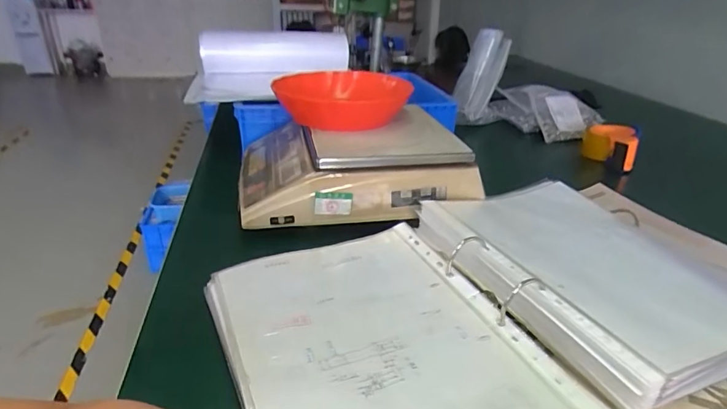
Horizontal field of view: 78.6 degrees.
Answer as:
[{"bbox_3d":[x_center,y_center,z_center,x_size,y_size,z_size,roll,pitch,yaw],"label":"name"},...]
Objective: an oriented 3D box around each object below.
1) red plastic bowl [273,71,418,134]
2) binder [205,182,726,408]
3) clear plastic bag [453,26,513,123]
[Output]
[{"bbox_3d":[-0.032,-0.155,0.658,0.181,0.053,0.200,-1,28,-6],"label":"red plastic bowl"},{"bbox_3d":[0.175,0.084,0.455,0.610,0.056,0.322,-12,31,-19],"label":"binder"},{"bbox_3d":[0.271,-0.301,1.035,0.087,0.199,0.083,4,21,-39],"label":"clear plastic bag"}]

